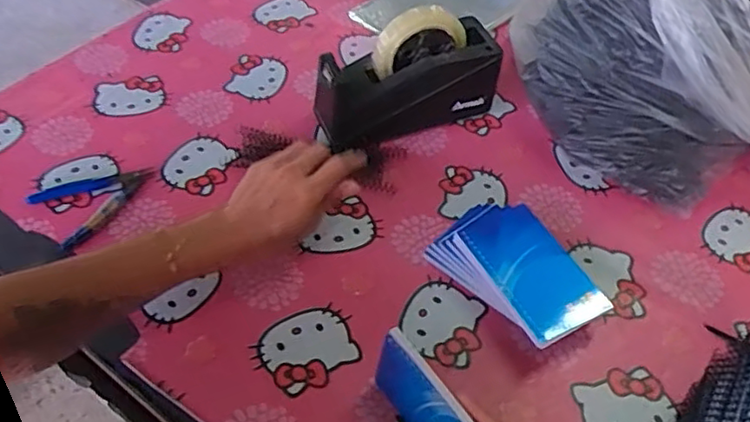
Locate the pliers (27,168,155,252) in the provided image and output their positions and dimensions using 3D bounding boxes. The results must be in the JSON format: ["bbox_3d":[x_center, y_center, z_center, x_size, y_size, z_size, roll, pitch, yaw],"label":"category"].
[{"bbox_3d":[-0.287,-0.014,0.649,0.085,0.010,0.115,36,57,25],"label":"pliers"}]

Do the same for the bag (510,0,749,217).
[{"bbox_3d":[0.378,-0.182,0.684,0.392,0.220,0.281,-12,51,-12],"label":"bag"}]

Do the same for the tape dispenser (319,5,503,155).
[{"bbox_3d":[0.035,-0.149,0.703,0.205,0.127,0.069,-15,52,-14],"label":"tape dispenser"}]

